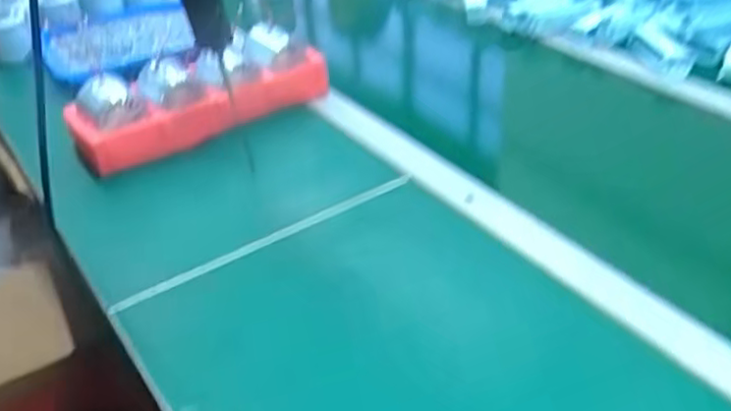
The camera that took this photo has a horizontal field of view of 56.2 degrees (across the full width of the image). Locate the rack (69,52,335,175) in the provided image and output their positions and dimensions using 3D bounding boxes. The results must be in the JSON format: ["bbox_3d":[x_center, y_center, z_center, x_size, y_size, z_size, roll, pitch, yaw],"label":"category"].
[{"bbox_3d":[-0.174,-0.106,0.759,0.285,0.061,0.058,-20,39,-24],"label":"rack"}]

